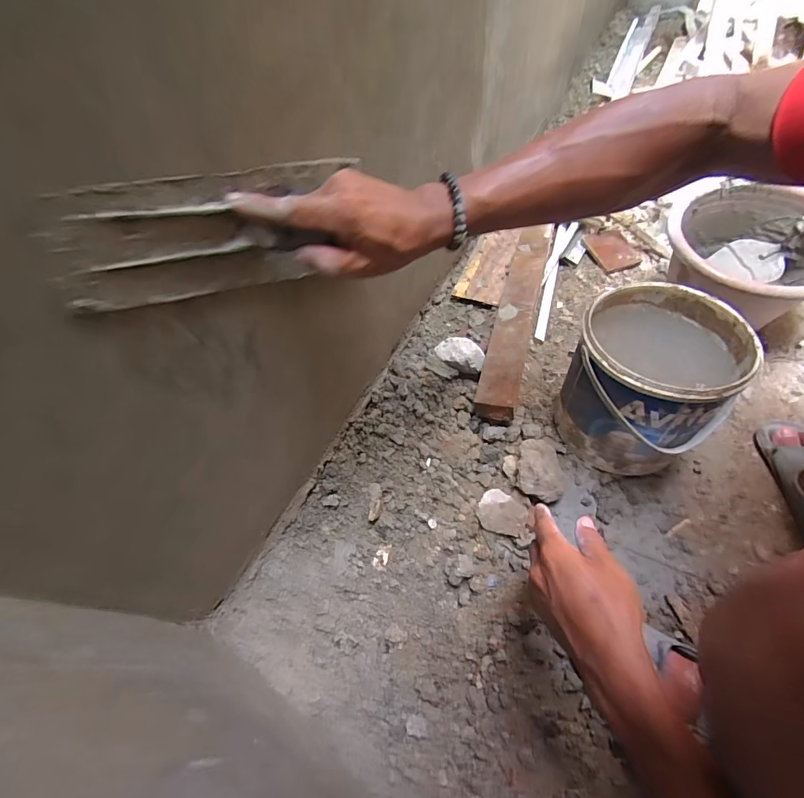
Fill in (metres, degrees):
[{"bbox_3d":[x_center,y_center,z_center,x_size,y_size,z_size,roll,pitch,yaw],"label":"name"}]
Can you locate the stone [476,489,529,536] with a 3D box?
[{"bbox_3d":[0.134,0.151,0.541,0.062,0.017,0.051,19,59,15],"label":"stone"}]

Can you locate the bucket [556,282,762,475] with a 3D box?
[{"bbox_3d":[0.314,-0.021,0.541,0.170,0.196,0.183,-2,56,2],"label":"bucket"}]

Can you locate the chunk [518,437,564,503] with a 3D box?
[{"bbox_3d":[0.190,0.095,0.563,0.062,0.056,0.095,7,57,8],"label":"chunk"}]

